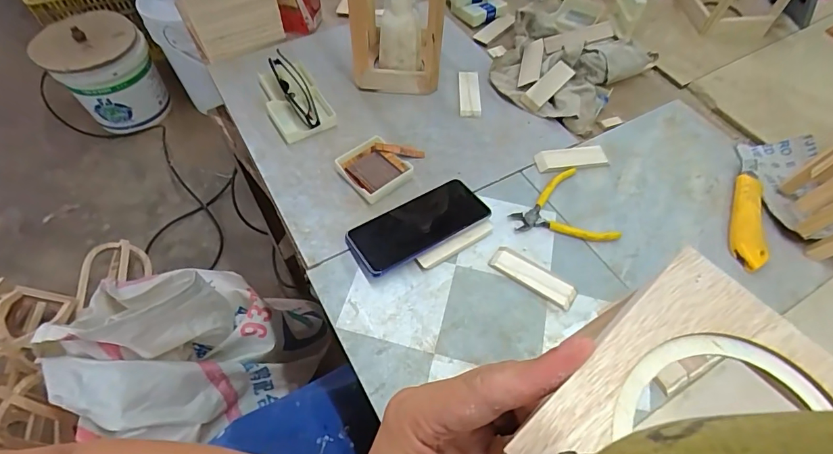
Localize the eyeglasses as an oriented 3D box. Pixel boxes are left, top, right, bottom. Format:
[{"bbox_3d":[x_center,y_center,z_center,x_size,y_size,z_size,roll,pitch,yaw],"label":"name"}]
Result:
[{"bbox_3d":[-0.169,-0.193,0.614,0.035,0.031,0.136,-22,59,-15],"label":"eyeglasses"}]

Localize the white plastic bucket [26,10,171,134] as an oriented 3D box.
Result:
[{"bbox_3d":[-1.028,-0.503,1.482,0.288,0.328,0.268,0,56,0],"label":"white plastic bucket"}]

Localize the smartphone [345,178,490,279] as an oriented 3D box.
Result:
[{"bbox_3d":[0.003,-0.002,0.518,0.161,0.012,0.072,-25,60,-16],"label":"smartphone"}]

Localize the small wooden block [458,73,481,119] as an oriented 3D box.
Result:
[{"bbox_3d":[0.078,-0.200,0.650,0.031,0.011,0.094,0,56,0],"label":"small wooden block"}]

